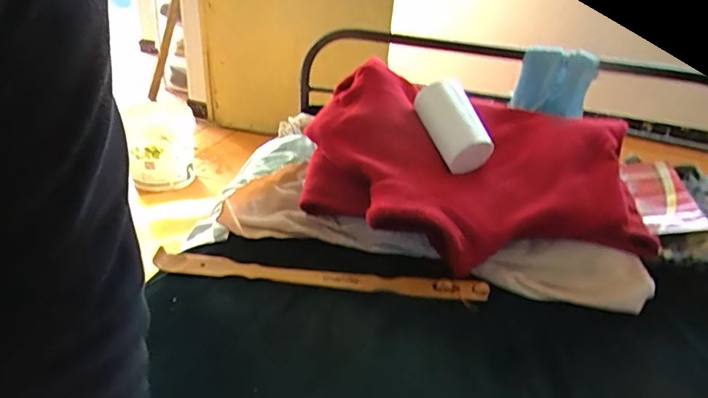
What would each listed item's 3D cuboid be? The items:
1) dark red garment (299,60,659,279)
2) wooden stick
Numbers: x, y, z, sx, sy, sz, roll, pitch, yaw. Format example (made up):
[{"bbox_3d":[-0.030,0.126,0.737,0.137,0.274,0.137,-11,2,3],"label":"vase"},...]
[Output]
[{"bbox_3d":[0.193,-0.045,0.848,0.526,0.209,0.339,9,30,8],"label":"dark red garment"},{"bbox_3d":[-0.051,0.110,0.730,0.486,0.022,0.030,6,30,2],"label":"wooden stick"}]

